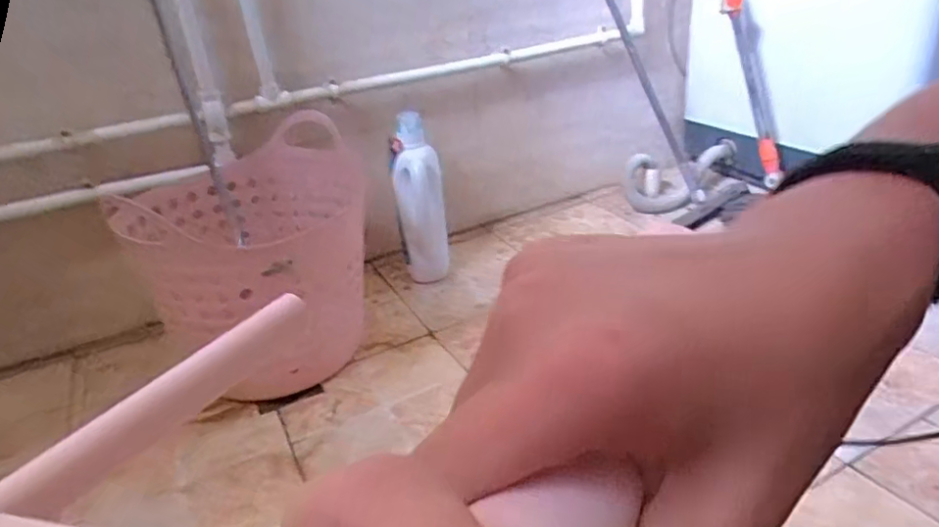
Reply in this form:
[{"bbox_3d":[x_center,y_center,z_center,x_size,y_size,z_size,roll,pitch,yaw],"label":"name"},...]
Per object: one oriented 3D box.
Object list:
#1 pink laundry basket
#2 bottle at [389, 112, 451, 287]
[{"bbox_3d":[-0.343,0.004,1.025,0.361,0.357,0.355,-15,28,-16],"label":"pink laundry basket"},{"bbox_3d":[-0.104,-0.123,1.255,0.096,0.339,0.082,3,28,19],"label":"bottle"}]

